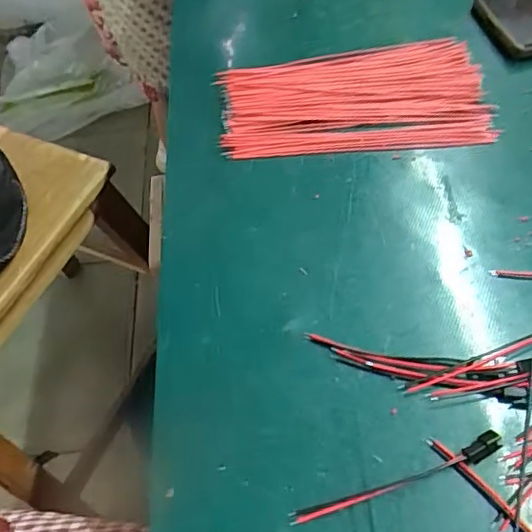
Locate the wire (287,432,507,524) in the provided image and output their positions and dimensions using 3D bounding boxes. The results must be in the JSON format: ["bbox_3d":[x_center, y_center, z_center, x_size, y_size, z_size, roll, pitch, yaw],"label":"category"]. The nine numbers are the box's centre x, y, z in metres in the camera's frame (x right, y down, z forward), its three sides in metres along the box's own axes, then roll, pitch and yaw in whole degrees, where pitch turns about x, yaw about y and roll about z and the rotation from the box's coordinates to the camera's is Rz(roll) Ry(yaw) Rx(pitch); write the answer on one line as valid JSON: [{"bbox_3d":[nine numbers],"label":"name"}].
[{"bbox_3d":[0.061,0.099,0.258,0.104,0.005,0.010,-19,58,-7],"label":"wire"}]

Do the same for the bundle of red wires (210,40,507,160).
[{"bbox_3d":[0.061,-0.117,0.392,0.180,0.015,0.092,-6,58,1],"label":"bundle of red wires"}]

